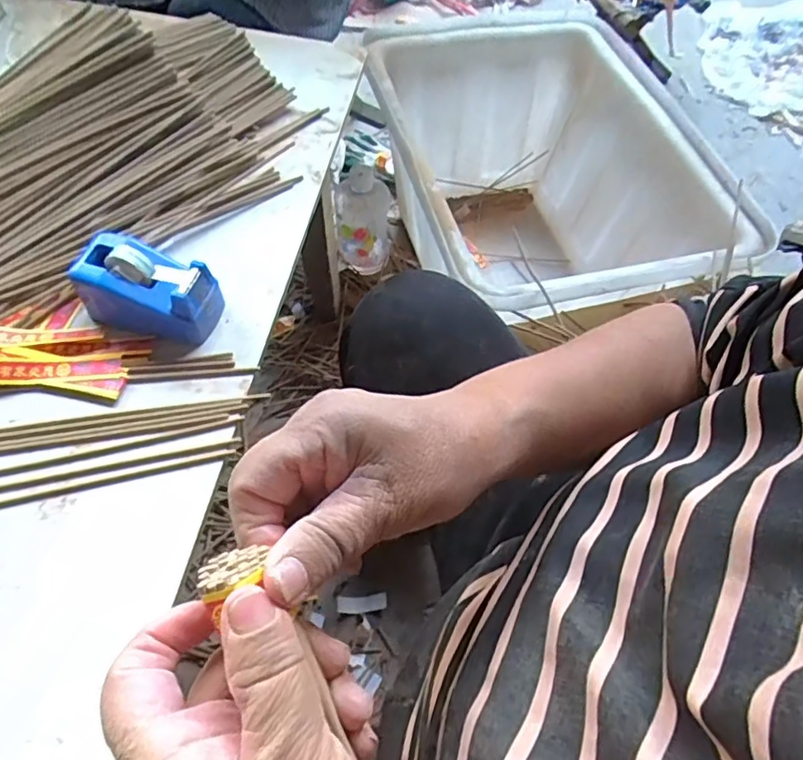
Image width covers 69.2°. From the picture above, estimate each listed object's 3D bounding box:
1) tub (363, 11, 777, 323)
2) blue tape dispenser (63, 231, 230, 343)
[{"bbox_3d":[0.207,-0.273,0.970,0.439,0.378,0.574,-12,61,-10],"label":"tub"},{"bbox_3d":[-0.197,-0.072,0.457,0.106,0.052,0.056,13,60,5],"label":"blue tape dispenser"}]

